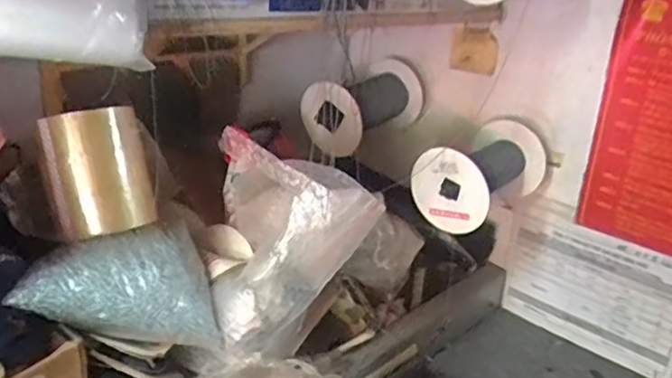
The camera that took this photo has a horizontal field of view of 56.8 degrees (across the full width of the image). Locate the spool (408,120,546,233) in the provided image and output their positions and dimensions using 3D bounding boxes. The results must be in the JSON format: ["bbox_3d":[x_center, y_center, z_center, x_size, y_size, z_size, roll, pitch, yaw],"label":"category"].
[{"bbox_3d":[0.233,-0.023,1.001,0.131,0.127,0.213,22,29,36],"label":"spool"}]

